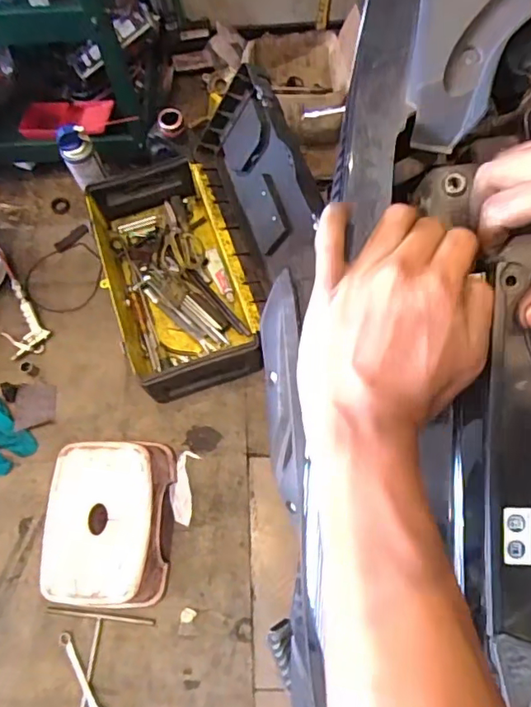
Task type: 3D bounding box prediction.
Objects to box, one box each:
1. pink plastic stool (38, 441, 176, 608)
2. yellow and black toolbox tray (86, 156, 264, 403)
[{"bbox_3d":[-0.264,0.293,0.928,0.182,0.154,0.275,1,72,3],"label":"pink plastic stool"},{"bbox_3d":[-0.177,-0.158,1.084,0.274,0.155,0.473,-20,70,-6],"label":"yellow and black toolbox tray"}]

